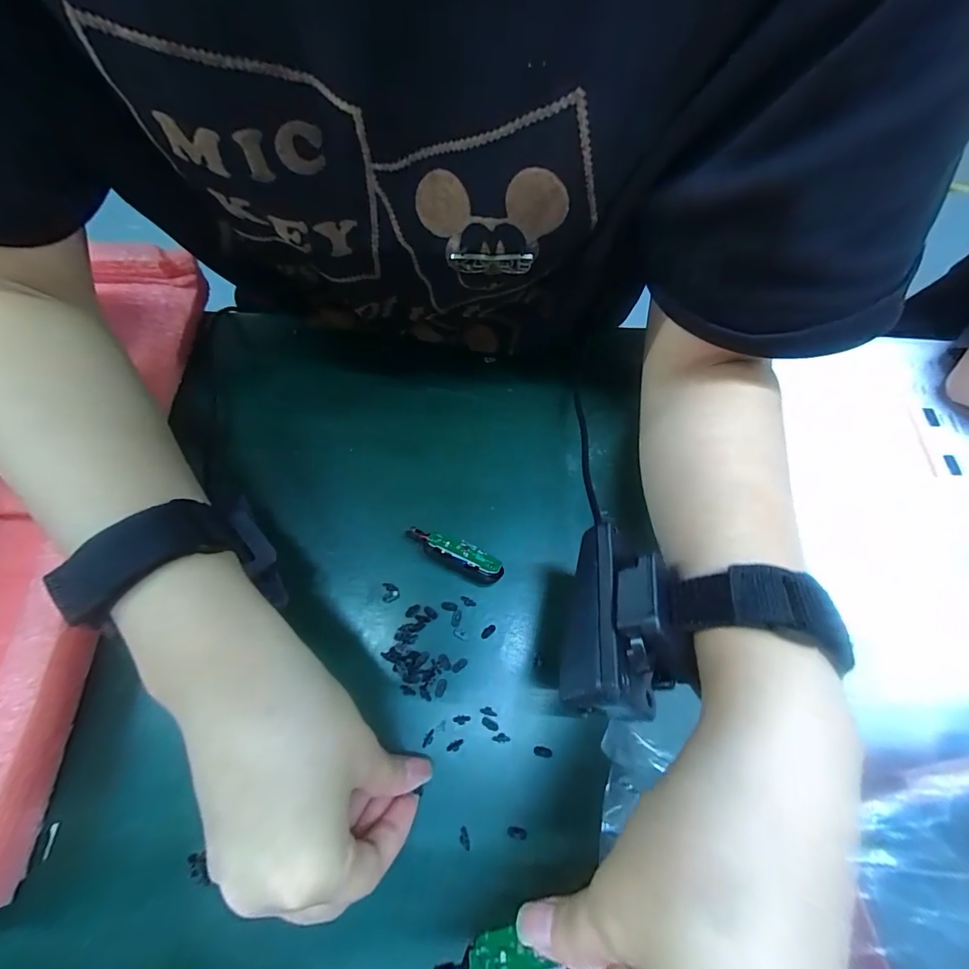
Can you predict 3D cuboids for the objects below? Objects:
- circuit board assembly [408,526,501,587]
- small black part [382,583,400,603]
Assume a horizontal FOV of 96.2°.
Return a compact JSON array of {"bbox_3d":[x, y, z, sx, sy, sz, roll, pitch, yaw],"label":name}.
[{"bbox_3d":[-0.017,0.039,0.247,0.057,0.020,0.018,29,70,10],"label":"circuit board assembly"},{"bbox_3d":[-0.053,0.061,0.245,0.010,0.004,0.011,-3,67,-3],"label":"small black part"}]

